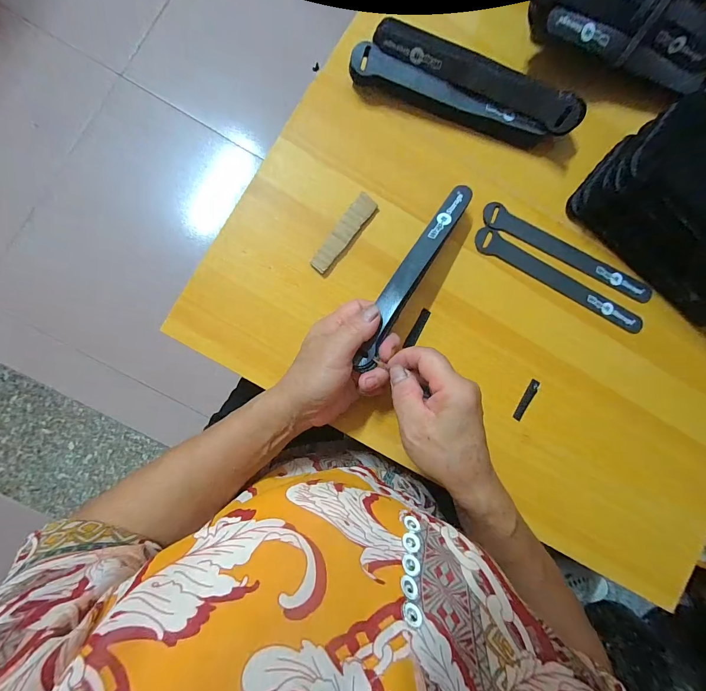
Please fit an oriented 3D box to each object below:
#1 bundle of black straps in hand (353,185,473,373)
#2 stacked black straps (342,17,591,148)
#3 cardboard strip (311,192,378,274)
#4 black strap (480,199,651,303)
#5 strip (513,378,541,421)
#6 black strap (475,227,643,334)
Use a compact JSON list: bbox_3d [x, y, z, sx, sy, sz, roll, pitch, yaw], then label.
[{"bbox_3d":[0.054,-0.066,0.296,0.024,0.014,0.193,33,77,-6],"label":"bundle of black straps in hand"},{"bbox_3d":[0.108,-0.241,0.317,0.220,0.039,0.044,17,89,-6],"label":"stacked black straps"},{"bbox_3d":[-0.009,-0.108,0.325,0.019,0.006,0.087,38,87,-5],"label":"cardboard strip"},{"bbox_3d":[0.220,-0.094,0.347,0.191,0.004,0.025,25,82,-4],"label":"black strap"},{"bbox_3d":[0.177,0.056,0.344,0.012,0.004,0.045,31,88,-6],"label":"strip"},{"bbox_3d":[0.210,-0.065,0.344,0.192,0.005,0.023,27,88,-6],"label":"black strap"}]

